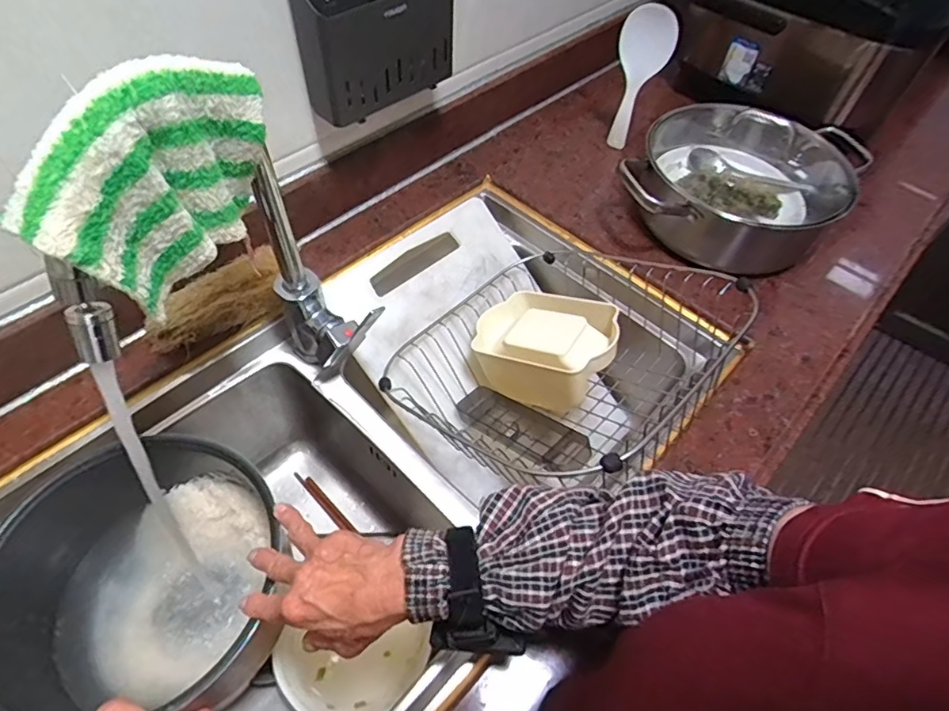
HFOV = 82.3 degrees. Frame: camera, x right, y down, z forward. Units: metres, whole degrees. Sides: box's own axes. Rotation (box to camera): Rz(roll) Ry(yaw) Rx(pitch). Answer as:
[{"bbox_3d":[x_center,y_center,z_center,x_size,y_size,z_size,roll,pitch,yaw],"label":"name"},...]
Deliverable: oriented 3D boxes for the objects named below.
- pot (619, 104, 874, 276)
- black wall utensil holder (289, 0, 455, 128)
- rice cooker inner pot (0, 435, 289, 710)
[{"bbox_3d":[0.341,-0.211,0.711,0.259,0.131,0.229,23,57,12],"label":"pot"},{"bbox_3d":[-0.100,-0.363,0.599,0.062,0.138,0.195,37,61,20],"label":"black wall utensil holder"},{"bbox_3d":[-0.298,0.202,0.493,0.229,0.142,0.222,2,55,-3],"label":"rice cooker inner pot"}]

